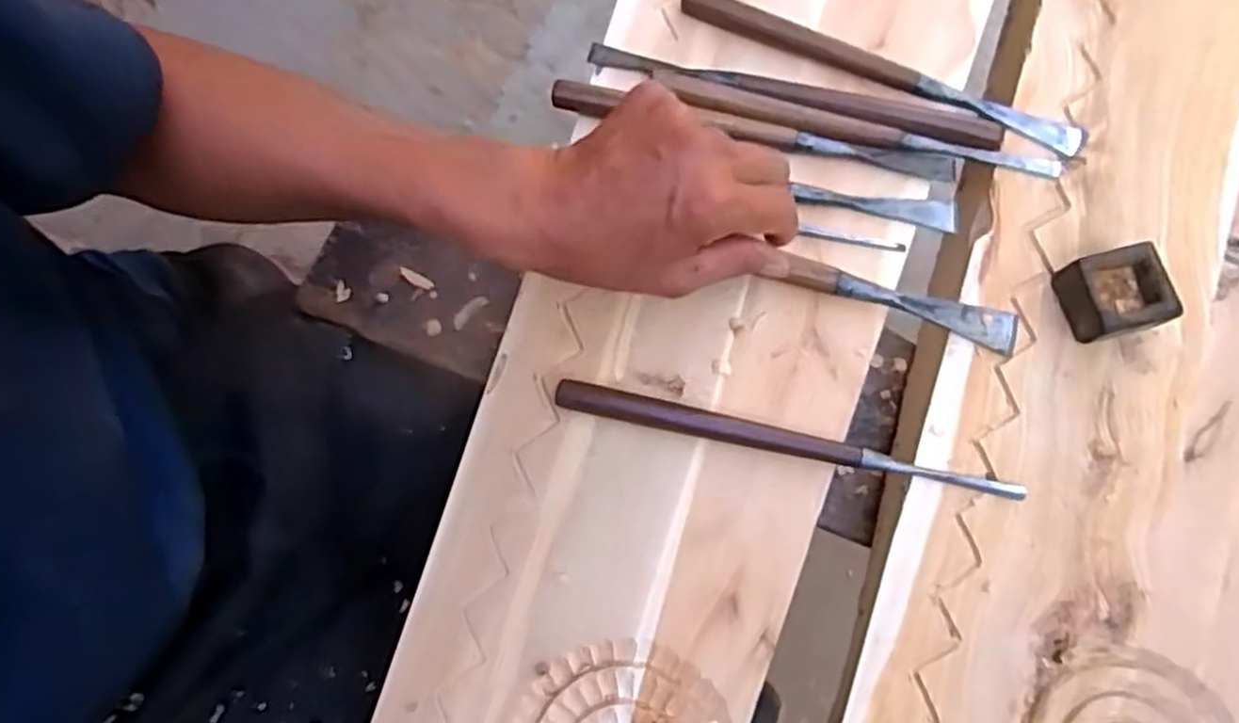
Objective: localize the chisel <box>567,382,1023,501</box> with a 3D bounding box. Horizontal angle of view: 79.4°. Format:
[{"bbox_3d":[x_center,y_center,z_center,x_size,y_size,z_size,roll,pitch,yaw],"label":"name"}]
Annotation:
[{"bbox_3d":[0.092,0.045,0.419,0.257,0.014,0.015,12,76,5],"label":"chisel"}]

